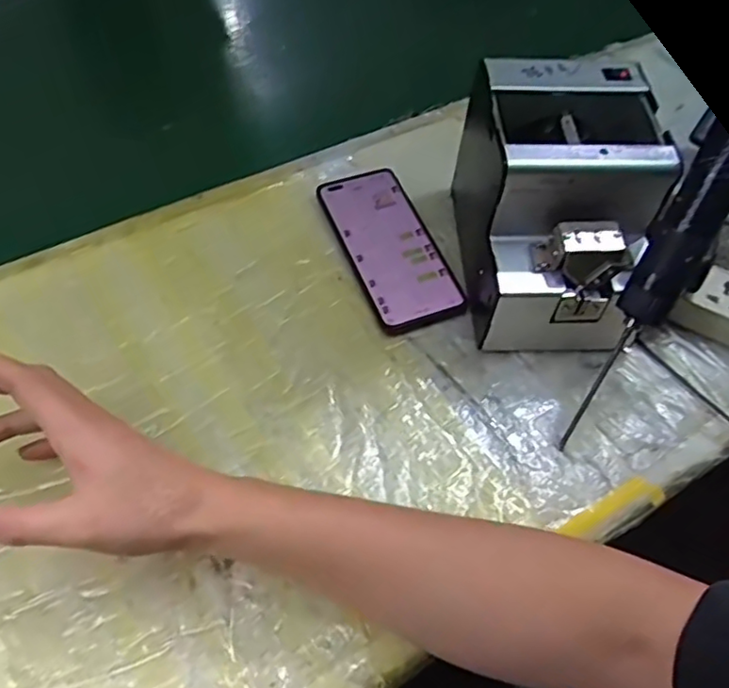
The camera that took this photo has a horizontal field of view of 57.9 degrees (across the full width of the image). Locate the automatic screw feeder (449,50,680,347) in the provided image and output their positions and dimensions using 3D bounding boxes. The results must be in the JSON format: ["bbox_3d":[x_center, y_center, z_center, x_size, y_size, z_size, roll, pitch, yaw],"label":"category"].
[{"bbox_3d":[0.150,-0.106,0.516,0.126,0.140,0.175,2,58,-3],"label":"automatic screw feeder"}]

